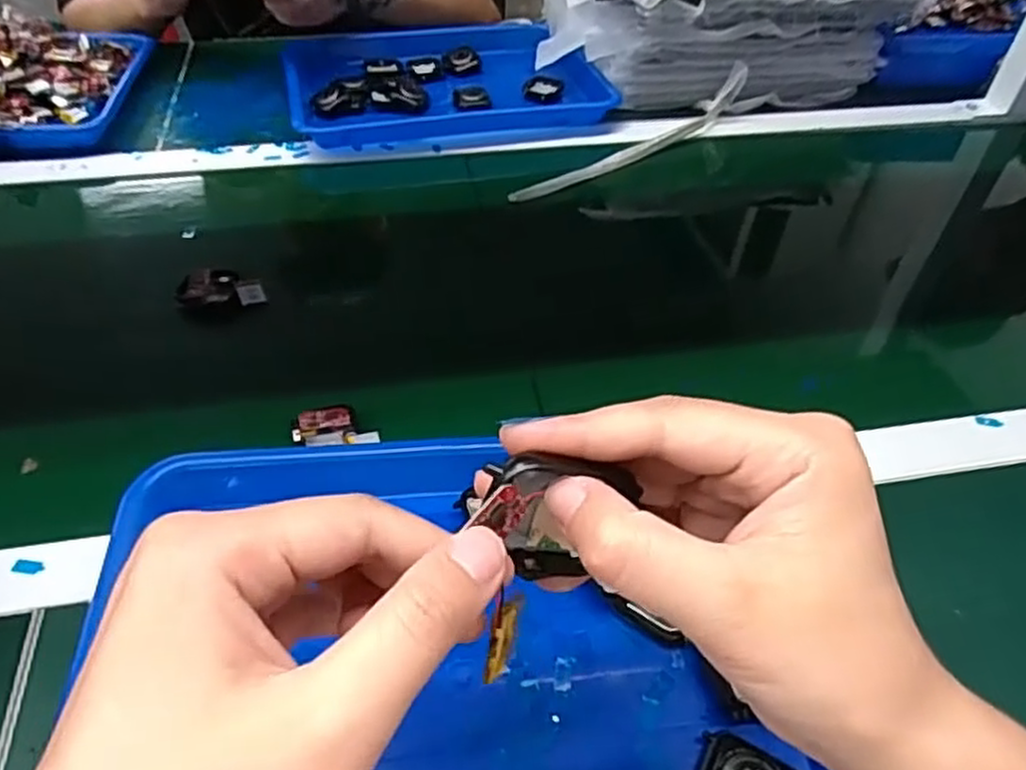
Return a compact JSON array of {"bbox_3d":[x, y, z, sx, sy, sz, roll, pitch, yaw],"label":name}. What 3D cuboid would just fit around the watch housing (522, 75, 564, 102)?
[{"bbox_3d":[0.033,-0.316,0.781,0.042,0.010,0.036,6,45,2],"label":"watch housing"}]

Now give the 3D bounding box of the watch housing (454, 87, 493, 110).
[{"bbox_3d":[-0.042,-0.299,0.763,0.037,0.011,0.040,-2,45,-5],"label":"watch housing"}]

